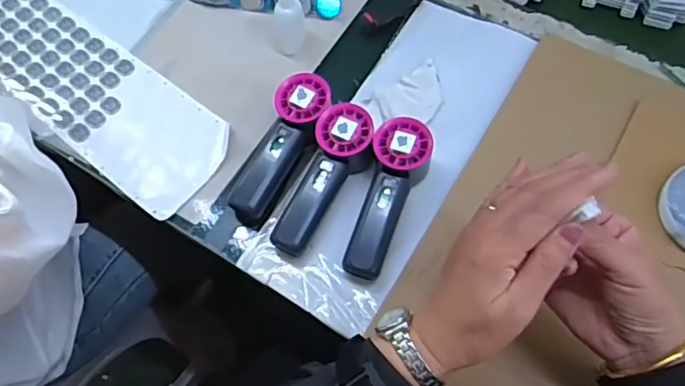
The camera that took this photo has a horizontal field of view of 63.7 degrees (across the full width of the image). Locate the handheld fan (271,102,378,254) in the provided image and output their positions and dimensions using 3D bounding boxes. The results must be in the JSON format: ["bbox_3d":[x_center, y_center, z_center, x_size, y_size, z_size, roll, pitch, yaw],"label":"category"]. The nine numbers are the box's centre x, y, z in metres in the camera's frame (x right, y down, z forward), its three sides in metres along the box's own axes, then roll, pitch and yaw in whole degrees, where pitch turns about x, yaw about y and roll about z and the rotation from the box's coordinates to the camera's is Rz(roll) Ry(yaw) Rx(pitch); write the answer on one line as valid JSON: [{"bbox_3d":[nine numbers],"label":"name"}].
[{"bbox_3d":[-0.018,-0.012,0.545,0.056,0.035,0.156,26,81,15],"label":"handheld fan"}]

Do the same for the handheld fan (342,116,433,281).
[{"bbox_3d":[0.042,0.003,0.529,0.055,0.052,0.157,18,64,11],"label":"handheld fan"}]

